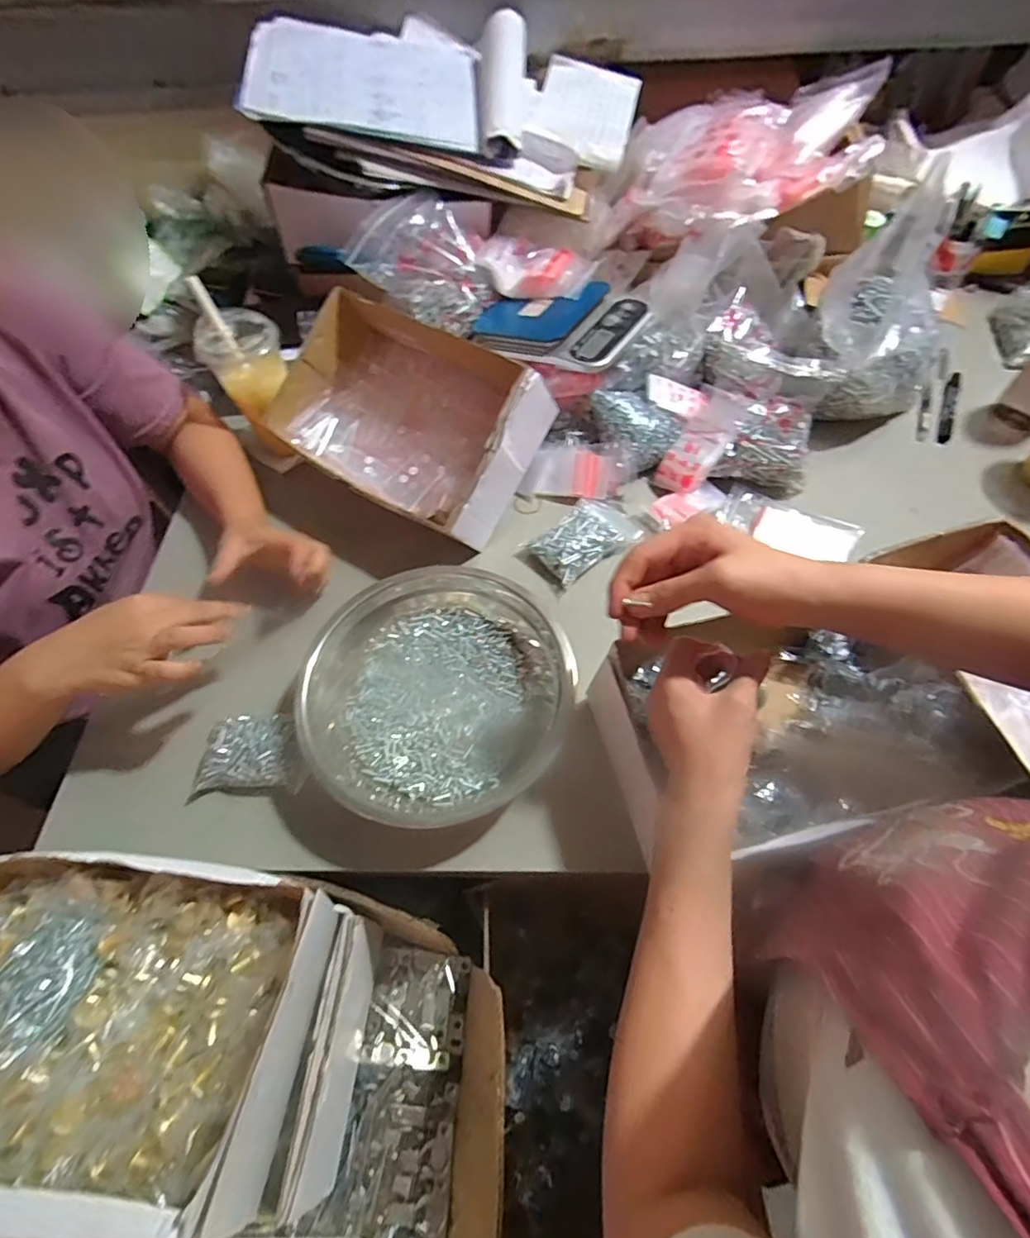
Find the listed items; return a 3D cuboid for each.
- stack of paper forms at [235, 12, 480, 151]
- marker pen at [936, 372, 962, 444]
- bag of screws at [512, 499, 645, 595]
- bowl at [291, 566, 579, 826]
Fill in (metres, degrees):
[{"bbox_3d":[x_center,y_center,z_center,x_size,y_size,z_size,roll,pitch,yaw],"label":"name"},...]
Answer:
[{"bbox_3d":[-0.186,-0.670,0.677,0.270,0.019,0.238,0,67,-11],"label":"stack of paper forms"},{"bbox_3d":[0.589,-0.287,0.745,0.016,0.017,0.137,22,64,15],"label":"marker pen"},{"bbox_3d":[0.082,-0.098,0.648,0.141,0.031,0.081,-36,65,-16],"label":"bag of screws"},{"bbox_3d":[-0.071,0.074,0.525,0.240,0.065,0.229,-1,60,2],"label":"bowl"}]

